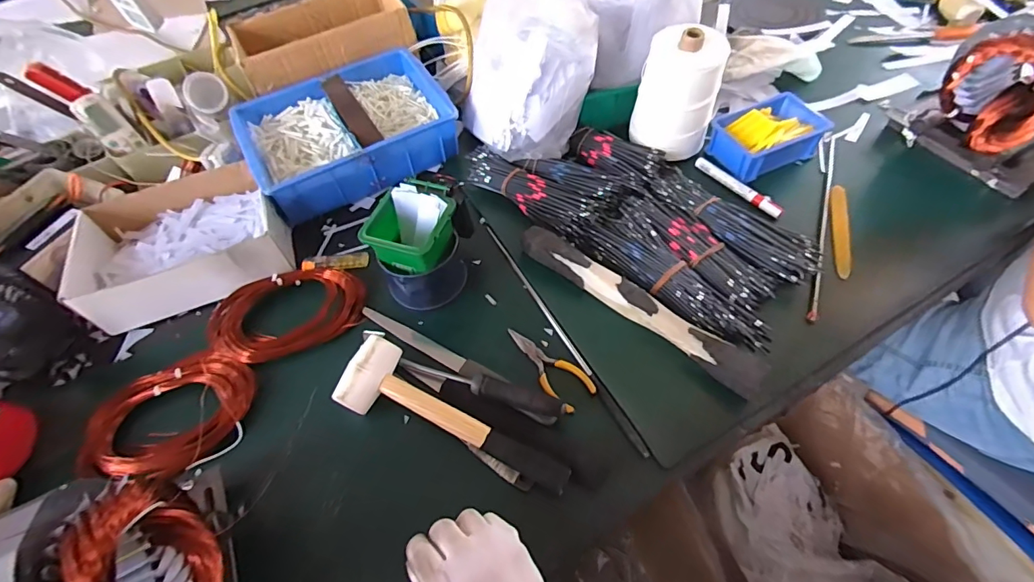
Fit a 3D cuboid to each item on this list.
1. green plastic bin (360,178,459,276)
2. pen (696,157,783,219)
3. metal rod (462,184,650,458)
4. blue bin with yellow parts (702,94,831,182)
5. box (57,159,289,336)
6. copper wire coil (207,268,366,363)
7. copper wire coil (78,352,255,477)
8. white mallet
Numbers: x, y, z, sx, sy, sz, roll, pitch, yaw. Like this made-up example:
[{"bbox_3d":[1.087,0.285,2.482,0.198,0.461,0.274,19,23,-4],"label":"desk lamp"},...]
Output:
[{"bbox_3d":[-0.117,-0.075,0.549,0.087,0.053,0.102,19,59,16],"label":"green plastic bin"},{"bbox_3d":[0.312,-0.147,0.675,0.017,0.014,0.139,-33,60,-18],"label":"pen"},{"bbox_3d":[0.028,0.013,0.590,0.012,0.011,0.426,-25,57,-13],"label":"metal rod"},{"bbox_3d":[0.363,-0.230,0.701,0.154,0.051,0.109,-23,57,-11],"label":"blue bin with yellow parts"},{"bbox_3d":[-0.446,-0.073,0.649,0.243,0.070,0.190,-21,57,-10],"label":"box"},{"bbox_3d":[-0.287,0.022,0.597,0.186,0.042,0.114,-9,55,-2],"label":"copper wire coil"},{"bbox_3d":[-0.387,0.134,0.536,0.168,0.034,0.133,-4,66,4],"label":"copper wire coil"},{"bbox_3d":[-0.064,0.122,0.488,0.253,0.037,0.074,18,59,16],"label":"white mallet"}]

